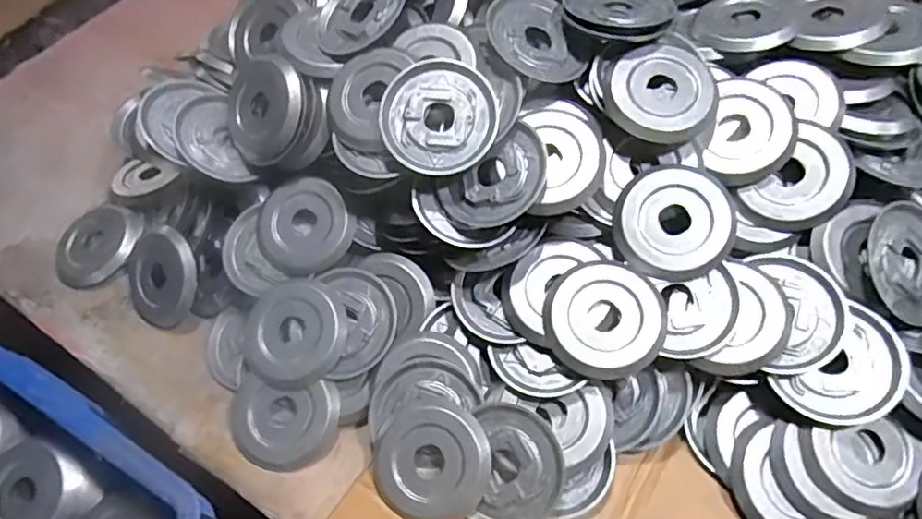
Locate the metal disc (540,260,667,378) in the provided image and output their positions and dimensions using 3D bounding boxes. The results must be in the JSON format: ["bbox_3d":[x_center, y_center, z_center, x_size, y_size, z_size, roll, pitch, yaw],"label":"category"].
[{"bbox_3d":[0.102,0.041,0.419,0.082,0.008,0.082,-3,72,8],"label":"metal disc"}]

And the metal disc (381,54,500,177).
[{"bbox_3d":[-0.017,-0.106,0.436,0.083,0.008,0.085,0,84,3],"label":"metal disc"}]

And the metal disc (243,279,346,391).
[{"bbox_3d":[-0.130,0.057,0.463,0.081,0.010,0.084,-3,73,11],"label":"metal disc"}]

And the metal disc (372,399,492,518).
[{"bbox_3d":[-0.021,0.143,0.413,0.079,0.010,0.080,-3,78,14],"label":"metal disc"}]

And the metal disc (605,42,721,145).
[{"bbox_3d":[0.151,-0.125,0.440,0.077,0.012,0.073,0,79,2],"label":"metal disc"}]

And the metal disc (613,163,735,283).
[{"bbox_3d":[0.154,-0.028,0.428,0.080,0.009,0.084,-2,76,10],"label":"metal disc"}]

